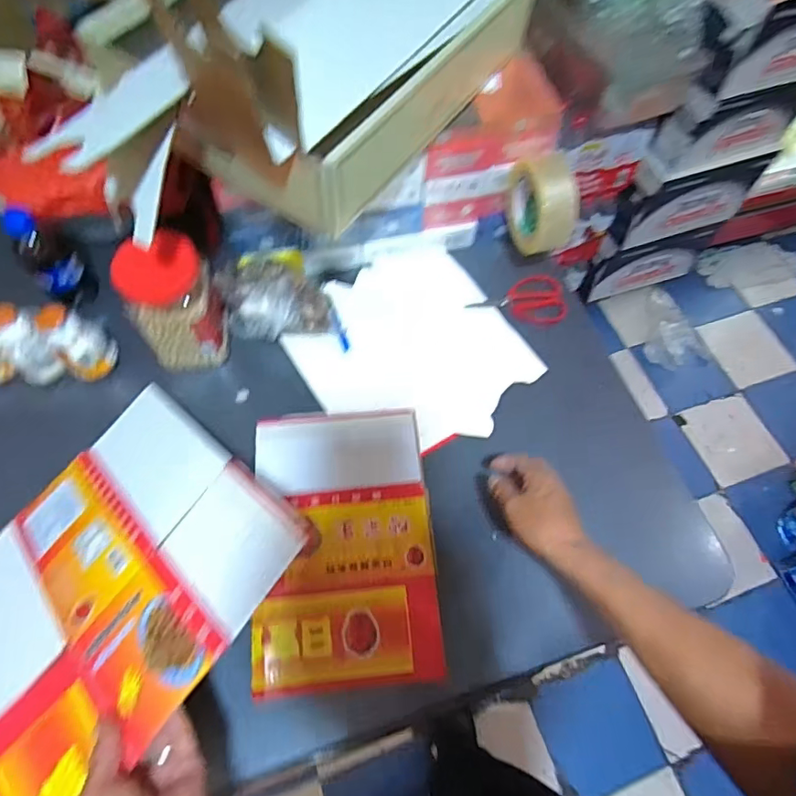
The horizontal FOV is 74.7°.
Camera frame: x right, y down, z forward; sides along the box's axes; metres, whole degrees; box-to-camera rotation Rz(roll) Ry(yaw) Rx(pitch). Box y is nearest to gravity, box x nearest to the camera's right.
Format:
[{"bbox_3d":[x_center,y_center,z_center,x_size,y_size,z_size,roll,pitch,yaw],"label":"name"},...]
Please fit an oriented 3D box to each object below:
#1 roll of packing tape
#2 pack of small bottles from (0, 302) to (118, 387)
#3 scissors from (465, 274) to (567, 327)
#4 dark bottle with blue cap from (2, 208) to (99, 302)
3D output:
[{"bbox_3d":[0.196,-0.262,0.717,0.047,0.127,0.128,-10,65,-7],"label":"roll of packing tape"},{"bbox_3d":[-0.492,-0.064,0.656,0.227,0.097,0.061,0,64,-2],"label":"pack of small bottles"},{"bbox_3d":[0.179,-0.142,0.780,0.138,0.009,0.083,-8,68,2],"label":"scissors"},{"bbox_3d":[-0.461,-0.188,0.689,0.066,0.142,0.053,-38,71,-18],"label":"dark bottle with blue cap"}]

